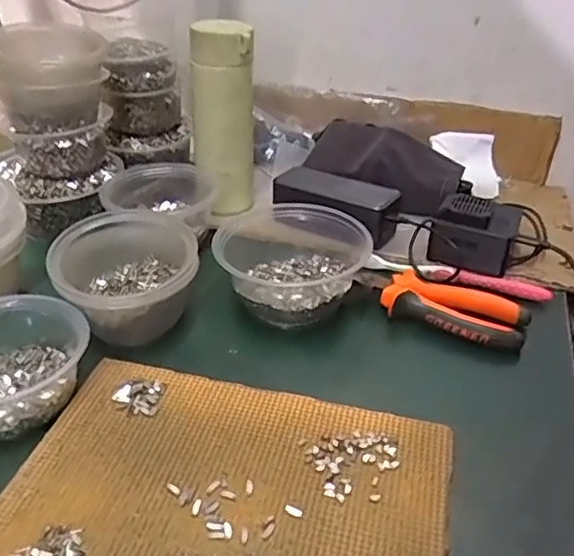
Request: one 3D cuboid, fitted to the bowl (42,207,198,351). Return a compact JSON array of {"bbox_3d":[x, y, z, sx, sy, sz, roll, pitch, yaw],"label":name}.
[{"bbox_3d":[-0.133,0.000,0.507,0.114,0.070,0.105,2,34,-1],"label":"bowl"}]

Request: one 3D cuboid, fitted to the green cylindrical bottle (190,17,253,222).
[{"bbox_3d":[-0.068,-0.164,0.644,0.062,0.195,0.054,0,34,-3],"label":"green cylindrical bottle"}]

